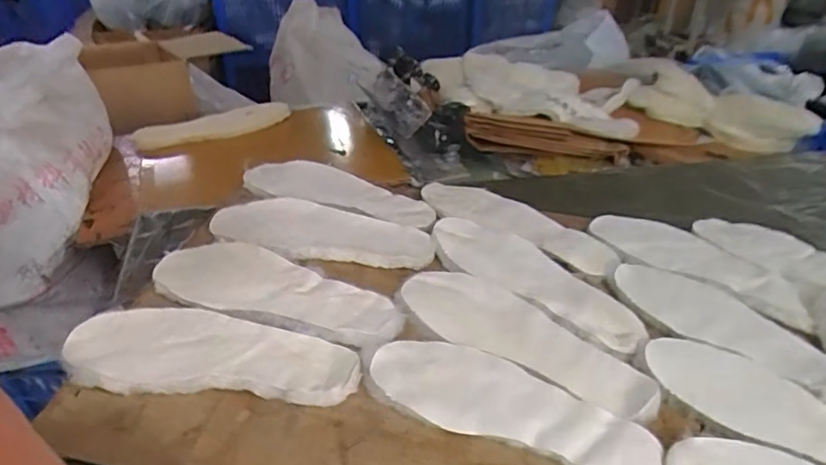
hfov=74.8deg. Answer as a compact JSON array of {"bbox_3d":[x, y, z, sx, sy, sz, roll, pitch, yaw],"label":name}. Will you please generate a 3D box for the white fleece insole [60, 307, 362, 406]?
[{"bbox_3d":[-0.188,0.114,0.515,0.270,0.006,0.096,7,37,3],"label":"white fleece insole"}]

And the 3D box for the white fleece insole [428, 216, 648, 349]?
[{"bbox_3d":[0.143,0.047,0.635,0.261,0.013,0.097,25,42,25],"label":"white fleece insole"}]

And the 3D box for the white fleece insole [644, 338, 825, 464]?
[{"bbox_3d":[0.347,0.168,0.483,0.264,0.011,0.085,26,42,26],"label":"white fleece insole"}]

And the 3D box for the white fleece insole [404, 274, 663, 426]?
[{"bbox_3d":[0.115,0.103,0.563,0.267,0.012,0.096,22,41,21],"label":"white fleece insole"}]

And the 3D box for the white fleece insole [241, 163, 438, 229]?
[{"bbox_3d":[-0.101,-0.057,0.752,0.270,0.008,0.098,17,39,16],"label":"white fleece insole"}]

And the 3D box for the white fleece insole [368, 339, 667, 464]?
[{"bbox_3d":[0.089,0.152,0.489,0.261,0.009,0.089,16,39,15],"label":"white fleece insole"}]

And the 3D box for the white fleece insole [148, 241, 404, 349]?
[{"bbox_3d":[-0.148,0.061,0.592,0.274,0.010,0.090,13,38,11],"label":"white fleece insole"}]

